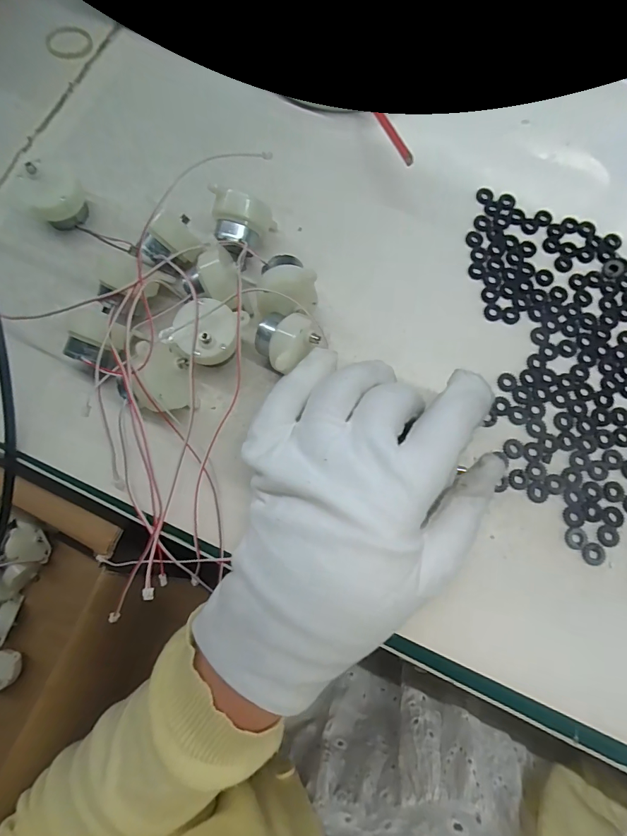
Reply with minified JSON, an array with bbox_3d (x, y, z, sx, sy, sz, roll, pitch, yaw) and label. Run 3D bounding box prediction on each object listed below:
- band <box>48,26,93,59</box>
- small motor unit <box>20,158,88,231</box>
[{"bbox_3d":[-0.168,-0.259,0.288,0.031,0.004,0.028,-15,76,-4],"label":"band"},{"bbox_3d":[-0.147,-0.128,0.241,0.029,0.030,0.030,0,76,0],"label":"small motor unit"}]

